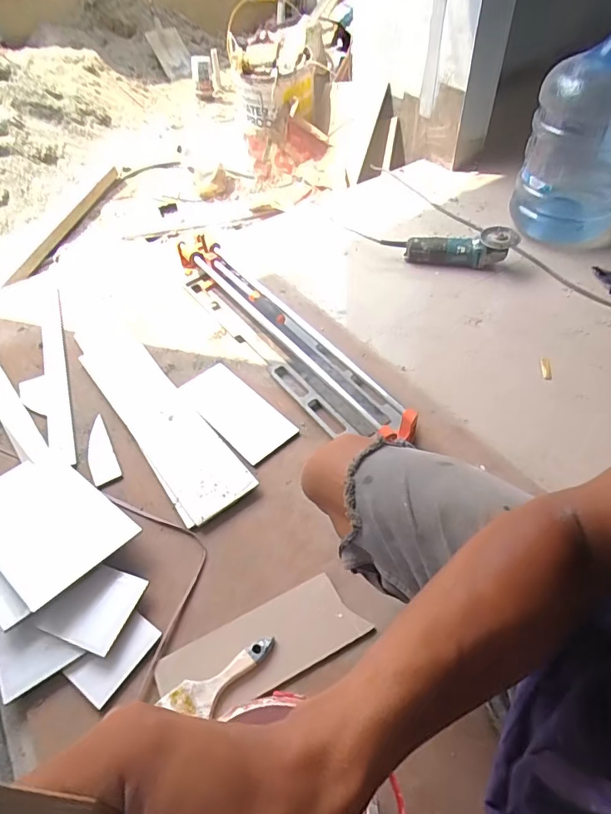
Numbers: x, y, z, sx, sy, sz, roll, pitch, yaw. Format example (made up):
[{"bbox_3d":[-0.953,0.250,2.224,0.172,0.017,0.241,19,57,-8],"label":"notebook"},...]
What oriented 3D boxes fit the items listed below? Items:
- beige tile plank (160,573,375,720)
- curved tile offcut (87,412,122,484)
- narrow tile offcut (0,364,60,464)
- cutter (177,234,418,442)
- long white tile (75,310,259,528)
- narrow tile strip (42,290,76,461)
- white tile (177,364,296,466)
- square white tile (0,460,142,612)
[{"bbox_3d":[-0.056,0.323,0.646,0.268,0.014,0.102,-23,52,-16],"label":"beige tile plank"},{"bbox_3d":[-0.375,0.077,0.871,0.047,0.007,0.146,-25,53,-17],"label":"curved tile offcut"},{"bbox_3d":[-0.580,0.001,0.941,0.049,0.014,0.368,-34,56,-23],"label":"narrow tile offcut"},{"bbox_3d":[-0.059,-0.154,1.005,0.118,0.094,0.724,-31,55,-21],"label":"cutter"},{"bbox_3d":[-0.307,-0.013,0.939,0.126,0.017,0.577,-31,55,-21],"label":"long white tile"},{"bbox_3d":[-0.528,-0.087,1.013,0.046,0.013,0.524,-18,51,-12],"label":"narrow tile strip"},{"bbox_3d":[-0.133,0.004,0.922,0.113,0.015,0.231,-35,64,-28],"label":"white tile"},{"bbox_3d":[-0.413,0.172,0.756,0.291,0.009,0.168,25,45,32],"label":"square white tile"}]

